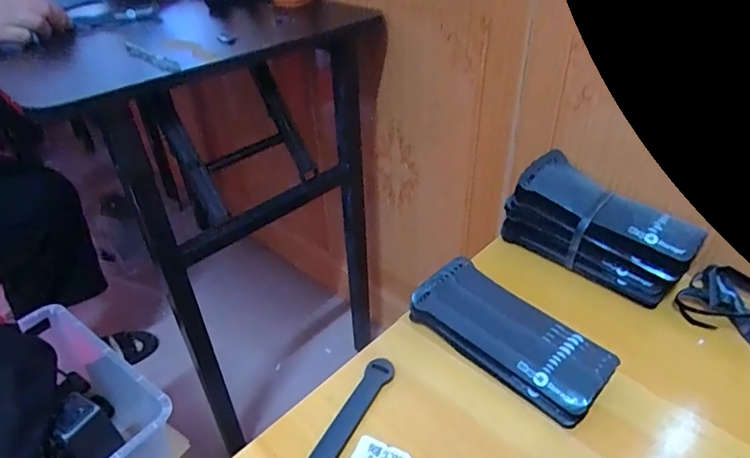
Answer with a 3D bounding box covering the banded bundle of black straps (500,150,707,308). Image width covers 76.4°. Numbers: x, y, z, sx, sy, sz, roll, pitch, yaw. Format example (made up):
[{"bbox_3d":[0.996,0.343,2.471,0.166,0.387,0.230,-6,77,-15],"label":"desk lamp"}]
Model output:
[{"bbox_3d":[0.270,-0.004,0.580,0.207,0.101,0.079,28,47,35],"label":"banded bundle of black straps"}]

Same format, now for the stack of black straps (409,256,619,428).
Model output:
[{"bbox_3d":[0.139,0.109,0.499,0.092,0.042,0.200,-32,45,-33],"label":"stack of black straps"}]

